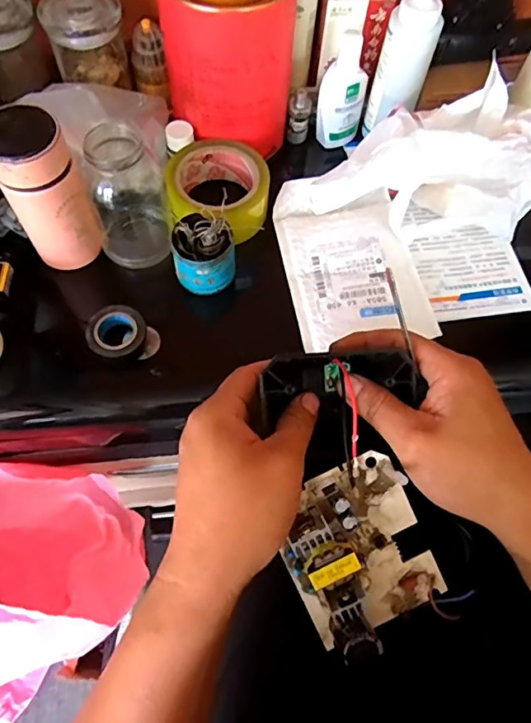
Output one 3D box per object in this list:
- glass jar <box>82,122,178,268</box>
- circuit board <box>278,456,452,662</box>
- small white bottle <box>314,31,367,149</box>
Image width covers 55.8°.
[{"bbox_3d":[-0.121,-0.148,0.455,0.070,0.117,0.058,-22,66,-13],"label":"glass jar"},{"bbox_3d":[0.058,0.112,0.291,0.082,0.042,0.100,-25,99,-15],"label":"circuit board"},{"bbox_3d":[0.083,-0.290,0.546,0.050,0.106,0.041,14,63,5],"label":"small white bottle"}]

